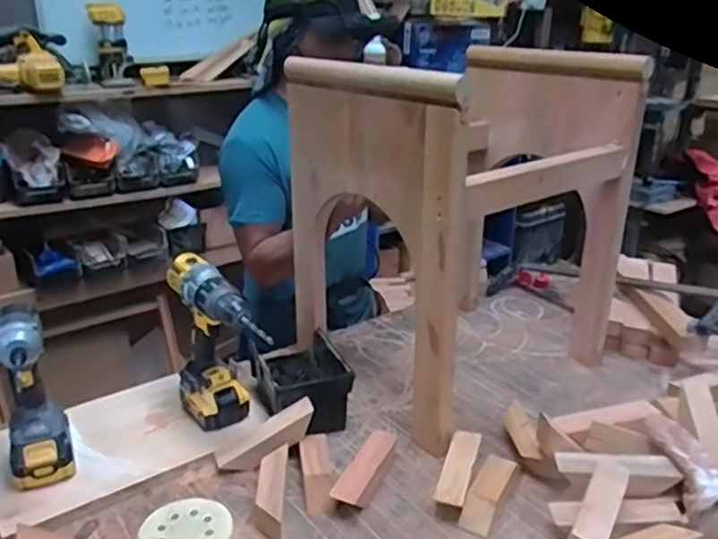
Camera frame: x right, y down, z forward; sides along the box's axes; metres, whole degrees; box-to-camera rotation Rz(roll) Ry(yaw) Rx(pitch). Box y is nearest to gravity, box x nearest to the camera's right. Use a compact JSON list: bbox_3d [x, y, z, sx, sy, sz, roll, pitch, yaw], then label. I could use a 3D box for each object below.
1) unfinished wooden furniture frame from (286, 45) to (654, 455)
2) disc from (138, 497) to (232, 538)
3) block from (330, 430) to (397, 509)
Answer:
[{"bbox_3d":[0.178,-0.095,1.158,0.480,0.521,0.388,-19,29,-38],"label":"unfinished wooden furniture frame"},{"bbox_3d":[-0.231,0.347,0.866,0.115,0.004,0.120,0,23,0],"label":"disc"},{"bbox_3d":[0.011,0.297,0.963,0.048,0.037,0.158,11,25,24],"label":"block"}]

